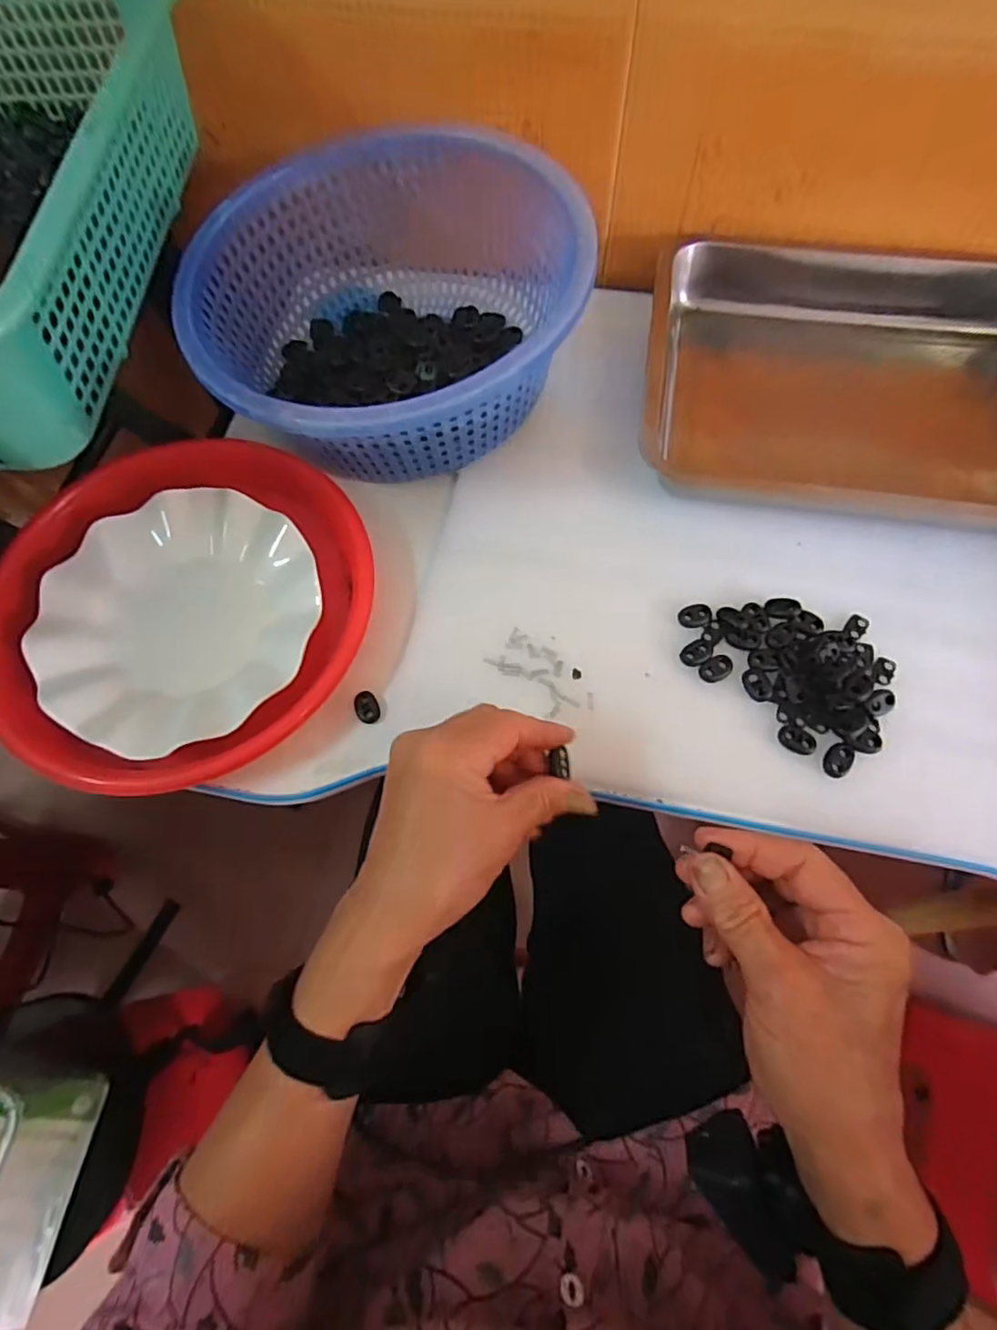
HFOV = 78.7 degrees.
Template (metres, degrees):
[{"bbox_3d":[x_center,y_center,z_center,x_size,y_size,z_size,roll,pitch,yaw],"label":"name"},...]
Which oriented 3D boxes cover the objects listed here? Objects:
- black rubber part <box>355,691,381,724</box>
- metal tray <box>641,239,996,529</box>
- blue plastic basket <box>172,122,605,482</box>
[{"bbox_3d":[-0.084,0.027,0.390,0.015,0.004,0.021,-15,68,-4],"label":"black rubber part"},{"bbox_3d":[0.264,-0.207,0.441,0.313,0.046,0.236,13,69,7],"label":"metal tray"},{"bbox_3d":[-0.080,-0.251,0.441,0.255,0.107,0.257,-24,69,-7],"label":"blue plastic basket"}]

